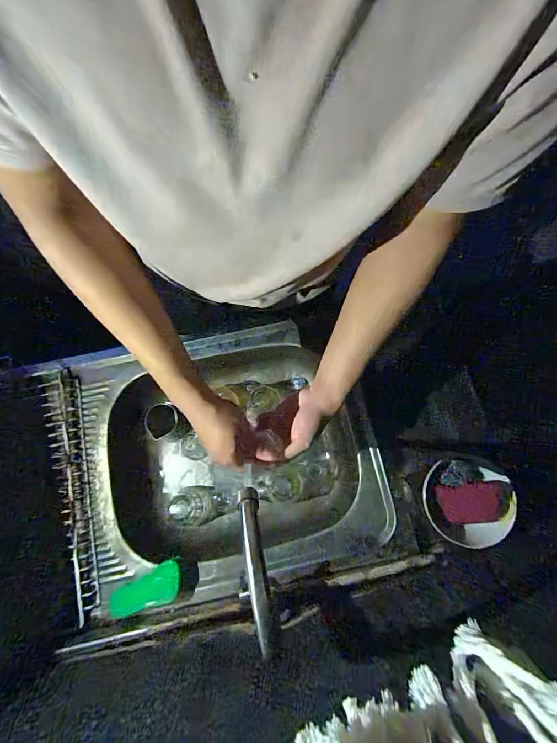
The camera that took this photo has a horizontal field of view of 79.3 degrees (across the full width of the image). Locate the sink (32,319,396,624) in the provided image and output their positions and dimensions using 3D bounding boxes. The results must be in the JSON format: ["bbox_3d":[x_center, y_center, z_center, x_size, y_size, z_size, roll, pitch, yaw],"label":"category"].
[{"bbox_3d":[-0.120,0.159,0.685,0.575,0.151,0.451,-11,77,-2],"label":"sink"}]

